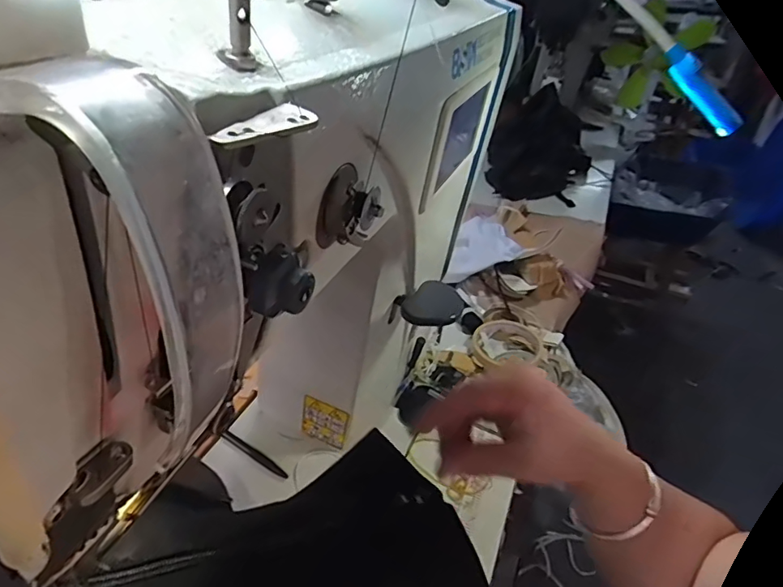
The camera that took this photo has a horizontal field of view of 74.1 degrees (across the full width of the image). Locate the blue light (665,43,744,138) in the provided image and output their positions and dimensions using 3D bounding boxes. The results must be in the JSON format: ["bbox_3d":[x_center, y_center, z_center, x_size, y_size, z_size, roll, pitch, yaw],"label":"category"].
[{"bbox_3d":[0.223,-0.145,0.372,0.074,0.019,0.022,50,44,-4],"label":"blue light"}]

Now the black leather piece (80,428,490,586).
[{"bbox_3d":[-0.052,0.141,0.293,0.193,0.055,0.118,-10,37,-17],"label":"black leather piece"}]

